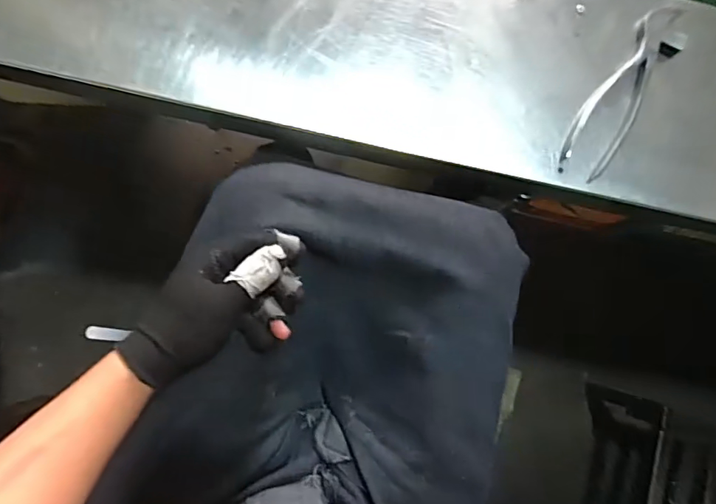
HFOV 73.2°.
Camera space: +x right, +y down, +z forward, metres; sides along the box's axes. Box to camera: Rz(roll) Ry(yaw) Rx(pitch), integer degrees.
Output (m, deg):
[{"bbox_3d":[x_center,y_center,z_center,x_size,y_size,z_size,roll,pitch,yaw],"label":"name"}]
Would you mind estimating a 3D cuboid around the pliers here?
[{"bbox_3d":[0.257,-0.157,0.459,0.053,0.014,0.198,34,84,-2],"label":"pliers"}]

